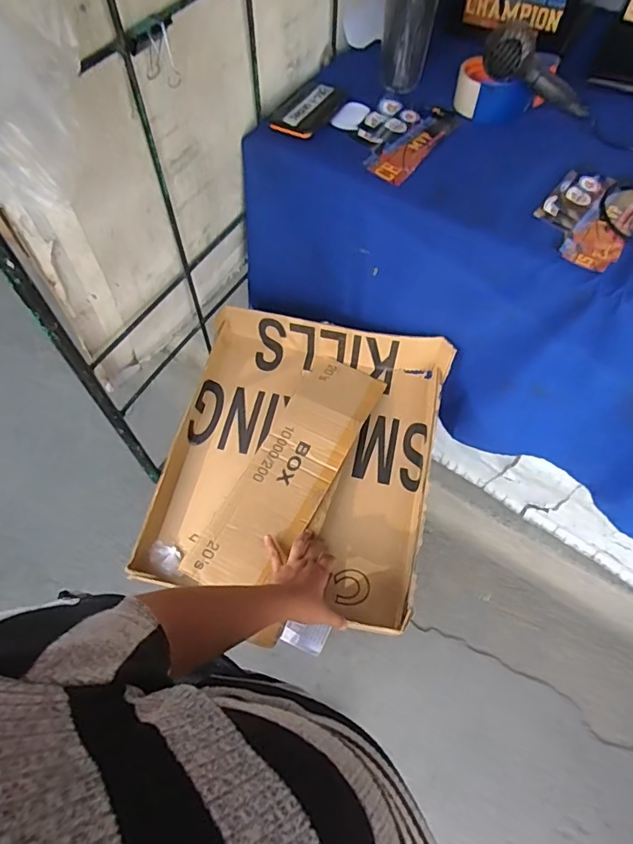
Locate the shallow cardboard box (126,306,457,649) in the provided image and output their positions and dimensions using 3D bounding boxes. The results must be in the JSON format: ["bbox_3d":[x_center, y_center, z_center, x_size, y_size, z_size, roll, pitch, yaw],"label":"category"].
[{"bbox_3d":[-0.022,0.052,0.812,0.406,0.098,0.459,11,61,7],"label":"shallow cardboard box"}]

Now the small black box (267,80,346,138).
[{"bbox_3d":[-0.009,-0.460,0.750,0.068,0.021,0.126,29,64,16],"label":"small black box"}]

